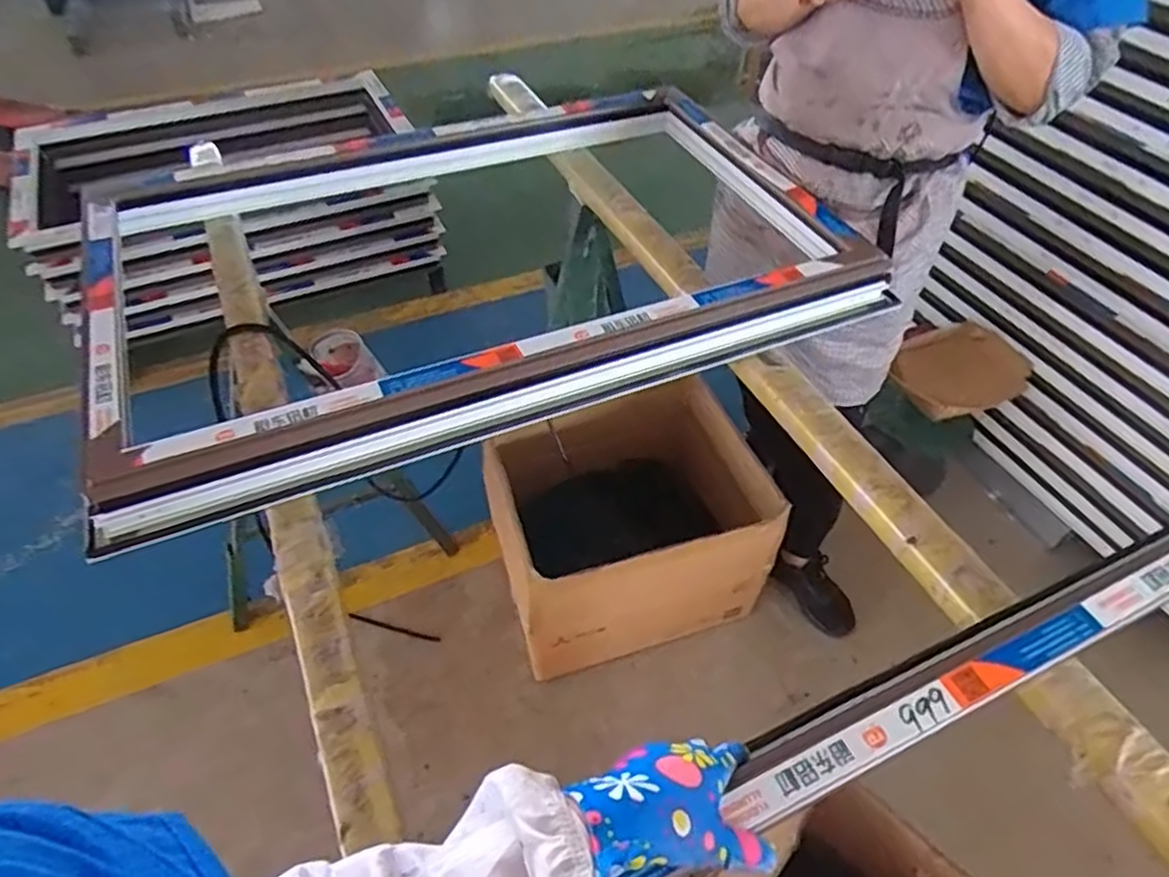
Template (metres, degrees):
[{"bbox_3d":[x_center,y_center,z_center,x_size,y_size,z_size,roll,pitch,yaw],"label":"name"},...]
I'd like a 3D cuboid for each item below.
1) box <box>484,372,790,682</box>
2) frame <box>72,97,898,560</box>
[{"bbox_3d":[0.067,0.167,1.428,0.502,0.370,0.403,-13,50,-12],"label":"box"},{"bbox_3d":[-0.149,-0.258,0.946,0.947,0.082,0.591,-19,52,-17],"label":"frame"}]

